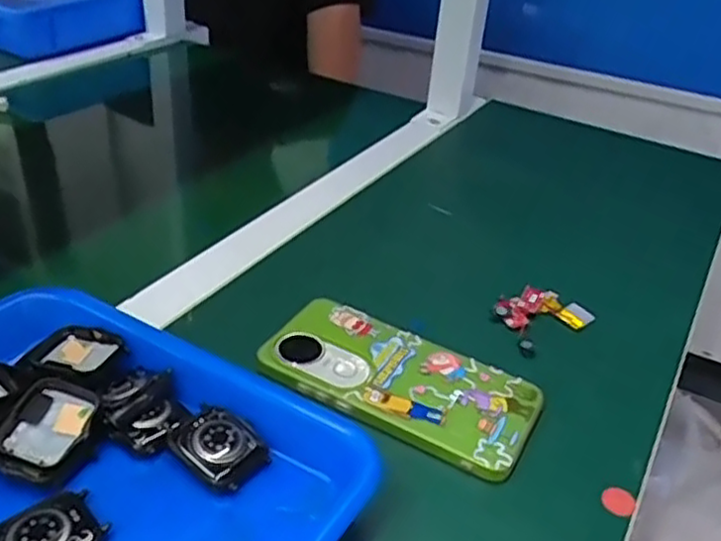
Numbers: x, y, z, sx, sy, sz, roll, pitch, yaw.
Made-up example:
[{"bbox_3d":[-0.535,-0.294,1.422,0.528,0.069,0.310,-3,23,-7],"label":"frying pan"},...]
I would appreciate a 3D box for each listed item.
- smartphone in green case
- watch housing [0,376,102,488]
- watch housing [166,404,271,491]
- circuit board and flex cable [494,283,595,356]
[{"bbox_3d":[0.022,0.062,0.400,0.154,0.008,0.071,19,37,21],"label":"smartphone in green case"},{"bbox_3d":[-0.147,0.075,0.328,0.043,0.017,0.050,17,36,18],"label":"watch housing"},{"bbox_3d":[-0.068,0.084,0.339,0.042,0.012,0.036,25,39,28],"label":"watch housing"},{"bbox_3d":[0.115,0.028,0.457,0.057,0.010,0.049,-18,40,-29],"label":"circuit board and flex cable"}]

